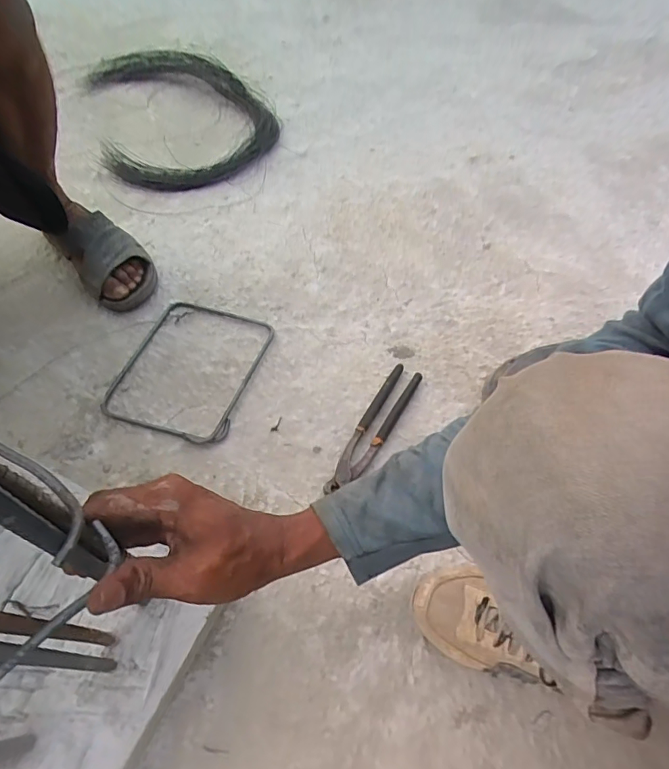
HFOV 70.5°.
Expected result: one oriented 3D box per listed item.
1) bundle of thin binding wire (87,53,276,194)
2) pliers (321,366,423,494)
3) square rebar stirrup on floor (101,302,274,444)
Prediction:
[{"bbox_3d":[-0.335,-0.612,1.034,0.366,0.040,0.553,-16,59,-14],"label":"bundle of thin binding wire"},{"bbox_3d":[0.056,0.057,0.638,0.043,0.018,0.217,27,59,13],"label":"pliers"},{"bbox_3d":[-0.201,-0.028,0.671,0.175,0.015,0.221,16,57,6],"label":"square rebar stirrup on floor"}]

